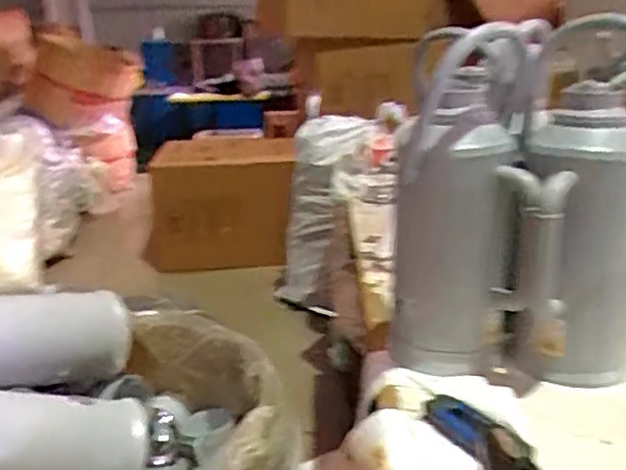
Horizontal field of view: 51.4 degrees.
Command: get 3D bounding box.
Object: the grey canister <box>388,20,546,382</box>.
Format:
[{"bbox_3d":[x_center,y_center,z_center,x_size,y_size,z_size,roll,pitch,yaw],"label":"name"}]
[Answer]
[{"bbox_3d":[0.209,-0.031,0.911,0.188,0.447,0.209,0,18,7],"label":"grey canister"}]

